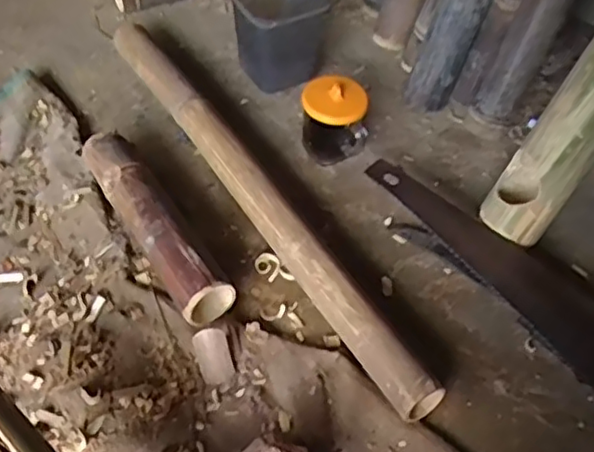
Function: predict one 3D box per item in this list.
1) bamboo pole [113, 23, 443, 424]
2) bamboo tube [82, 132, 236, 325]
[{"bbox_3d":[-0.060,-0.050,0.753,0.048,0.054,0.652,-25,57,-24],"label":"bamboo pole"},{"bbox_3d":[-0.160,-0.006,0.703,0.059,0.053,0.271,-25,57,-24],"label":"bamboo tube"}]

